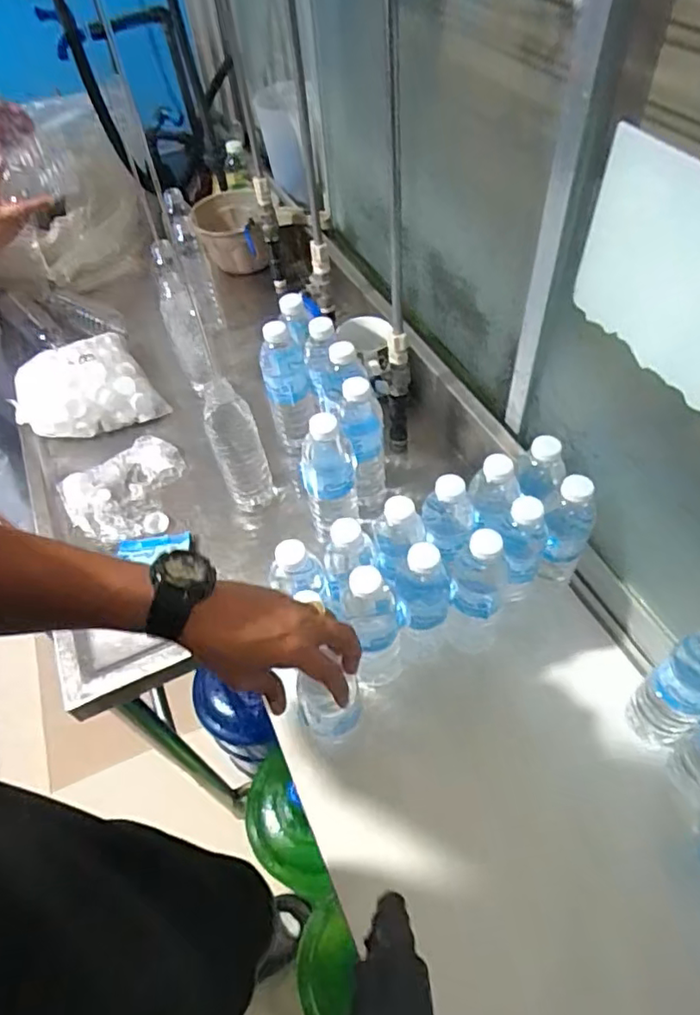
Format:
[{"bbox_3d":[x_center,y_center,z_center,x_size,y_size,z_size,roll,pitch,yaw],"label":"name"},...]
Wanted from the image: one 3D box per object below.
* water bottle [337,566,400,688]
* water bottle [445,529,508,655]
[{"bbox_3d":[0.023,0.130,0.640,0.054,0.199,0.053,-2,53,3],"label":"water bottle"},{"bbox_3d":[0.142,0.093,0.669,0.069,0.208,0.072,12,55,14],"label":"water bottle"}]

